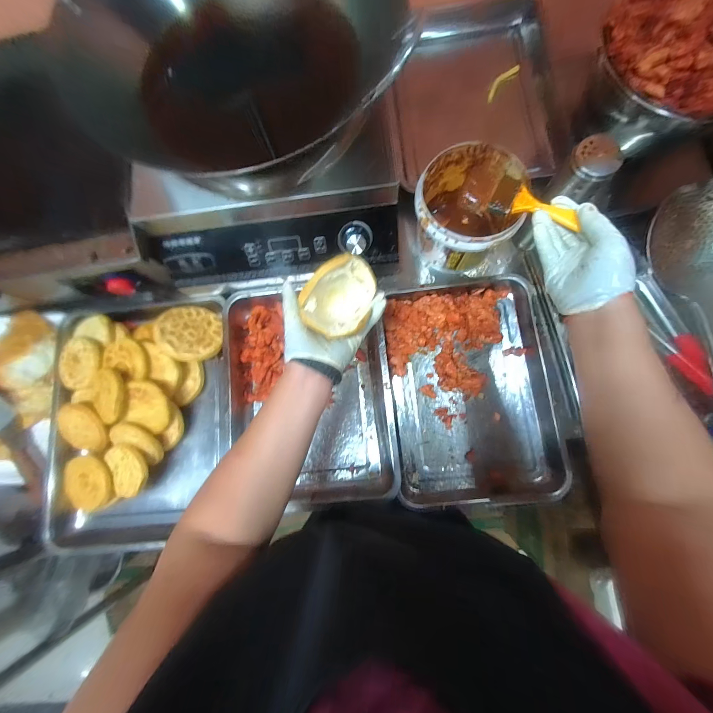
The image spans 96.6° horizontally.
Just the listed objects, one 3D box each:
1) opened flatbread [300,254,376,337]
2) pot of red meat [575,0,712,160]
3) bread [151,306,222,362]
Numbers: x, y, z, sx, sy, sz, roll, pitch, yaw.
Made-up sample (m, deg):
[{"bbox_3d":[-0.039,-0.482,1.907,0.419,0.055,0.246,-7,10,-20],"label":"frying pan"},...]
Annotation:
[{"bbox_3d":[-0.015,-0.068,0.424,0.103,0.098,0.081,-41,80,-3],"label":"opened flatbread"},{"bbox_3d":[0.520,-0.470,0.524,0.218,0.153,0.269,-40,80,-3],"label":"pot of red meat"},{"bbox_3d":[-0.310,-0.045,0.591,0.109,0.021,0.110,10,58,-16],"label":"bread"}]

